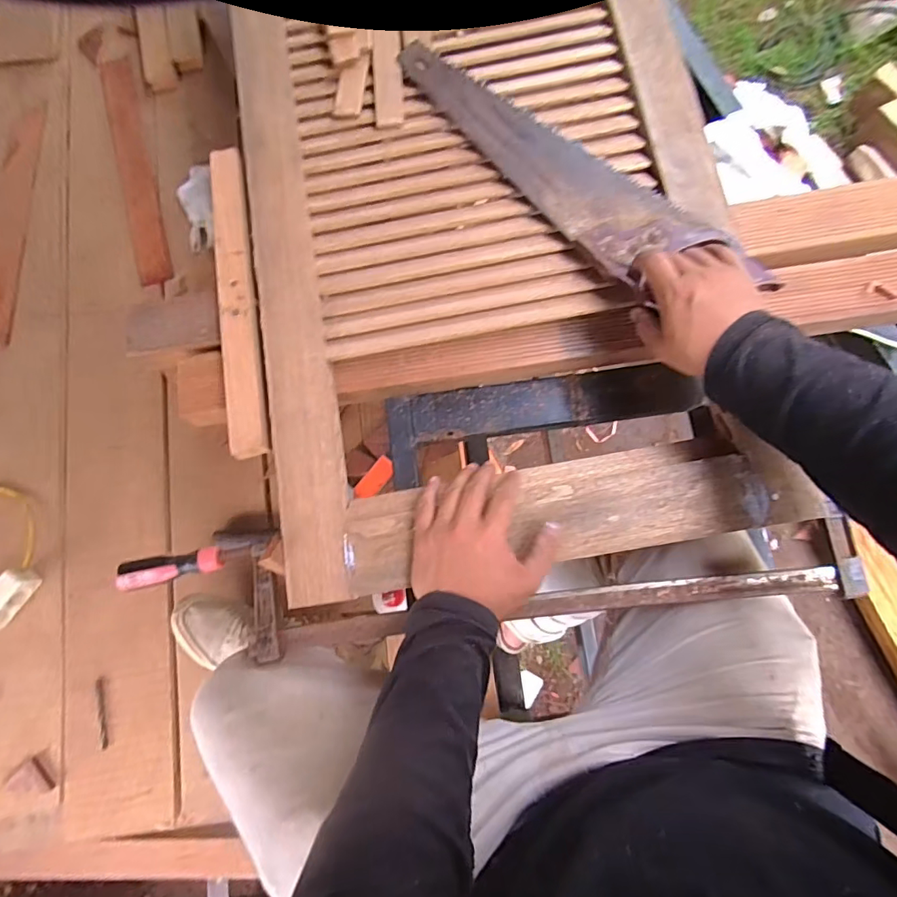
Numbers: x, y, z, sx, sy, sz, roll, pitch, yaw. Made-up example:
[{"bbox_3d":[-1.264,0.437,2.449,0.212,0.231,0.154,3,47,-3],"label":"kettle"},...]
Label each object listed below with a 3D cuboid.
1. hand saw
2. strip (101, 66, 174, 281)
[{"bbox_3d":[0.113,-0.287,0.516,0.449,0.026,0.101,43,83,11],"label":"hand saw"},{"bbox_3d":[-0.690,-0.617,1.079,0.071,0.014,0.563,-16,79,-2],"label":"strip"}]

